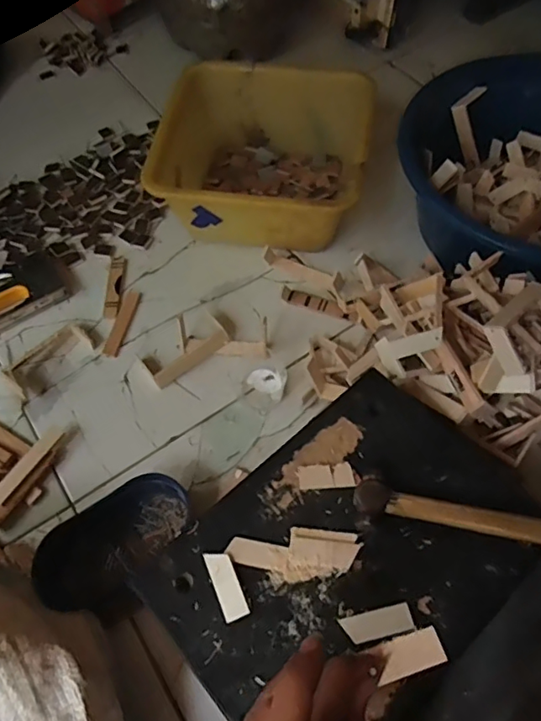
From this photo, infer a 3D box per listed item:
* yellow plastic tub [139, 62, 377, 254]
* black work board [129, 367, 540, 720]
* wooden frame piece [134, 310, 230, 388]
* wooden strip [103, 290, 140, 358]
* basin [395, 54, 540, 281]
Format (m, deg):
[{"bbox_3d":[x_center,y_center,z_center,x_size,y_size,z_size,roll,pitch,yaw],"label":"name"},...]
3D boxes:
[{"bbox_3d":[-0.005,-0.274,0.760,0.257,0.130,0.249,9,60,6],"label":"yellow plastic tub"},{"bbox_3d":[0.063,0.145,0.428,0.283,0.028,0.198,-37,65,-19],"label":"black work board"},{"bbox_3d":[-0.105,-0.019,0.675,0.113,0.020,0.061,-32,64,-16],"label":"wooden frame piece"},{"bbox_3d":[-0.192,-0.051,0.715,0.019,0.004,0.100,10,60,7],"label":"wooden strip"},{"bbox_3d":[0.320,-0.241,0.701,0.322,0.160,0.327,-1,59,1],"label":"basin"}]

